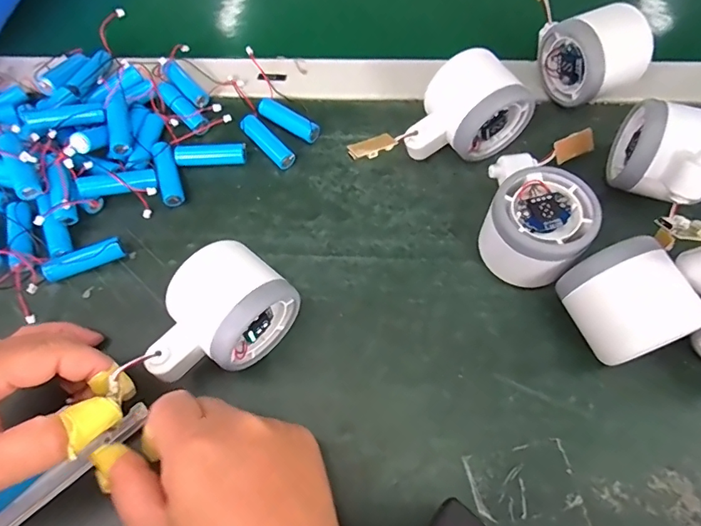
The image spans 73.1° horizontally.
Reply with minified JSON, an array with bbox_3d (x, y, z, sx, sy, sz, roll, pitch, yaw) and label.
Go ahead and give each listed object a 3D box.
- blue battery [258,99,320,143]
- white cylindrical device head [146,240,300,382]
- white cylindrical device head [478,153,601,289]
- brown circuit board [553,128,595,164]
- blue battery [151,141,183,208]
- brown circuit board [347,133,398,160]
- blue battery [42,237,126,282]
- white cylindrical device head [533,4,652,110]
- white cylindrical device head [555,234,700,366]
[{"bbox_3d":[-0.048,-0.107,0.357,0.050,0.014,0.015,30,69,15],"label":"blue battery"},{"bbox_3d":[-0.076,0.033,0.271,0.052,0.057,0.081,40,72,19],"label":"white cylindrical device head"},{"bbox_3d":[0.110,-0.021,0.292,0.060,0.052,0.065,-1,64,2],"label":"white cylindrical device head"},{"bbox_3d":[0.153,-0.080,0.325,0.031,0.004,0.015,-24,105,-8],"label":"brown circuit board"},{"bbox_3d":[-0.133,-0.063,0.343,0.014,0.014,0.050,-20,65,-7],"label":"blue battery"},{"bbox_3d":[0.014,-0.076,0.307,0.032,0.006,0.015,-25,66,-9],"label":"brown circuit board"},{"bbox_3d":[-0.177,-0.001,0.314,0.051,0.013,0.014,-21,66,-8],"label":"blue battery"},{"bbox_3d":[0.178,-0.151,0.347,0.054,0.059,0.059,-23,66,-9],"label":"white cylindrical device head"},{"bbox_3d":[0.151,0.024,0.265,0.053,0.060,0.055,-21,66,-8],"label":"white cylindrical device head"}]

